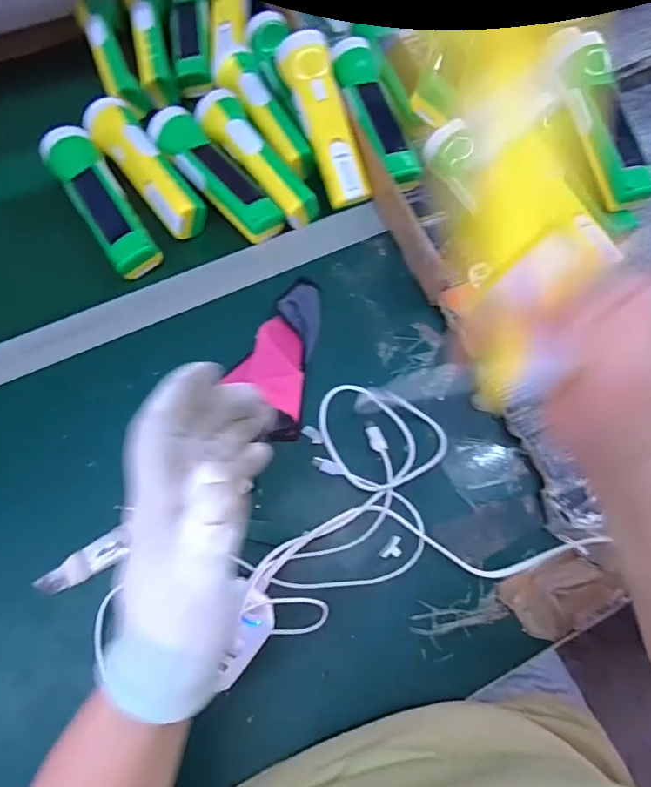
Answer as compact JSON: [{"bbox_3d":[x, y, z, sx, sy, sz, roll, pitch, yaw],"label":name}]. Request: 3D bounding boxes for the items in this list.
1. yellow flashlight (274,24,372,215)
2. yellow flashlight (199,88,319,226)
[{"bbox_3d":[-0.001,-0.278,0.501,0.042,0.036,0.179,-20,89,-7],"label":"yellow flashlight"},{"bbox_3d":[-0.074,-0.249,0.513,0.049,0.037,0.178,-36,75,-12],"label":"yellow flashlight"}]

